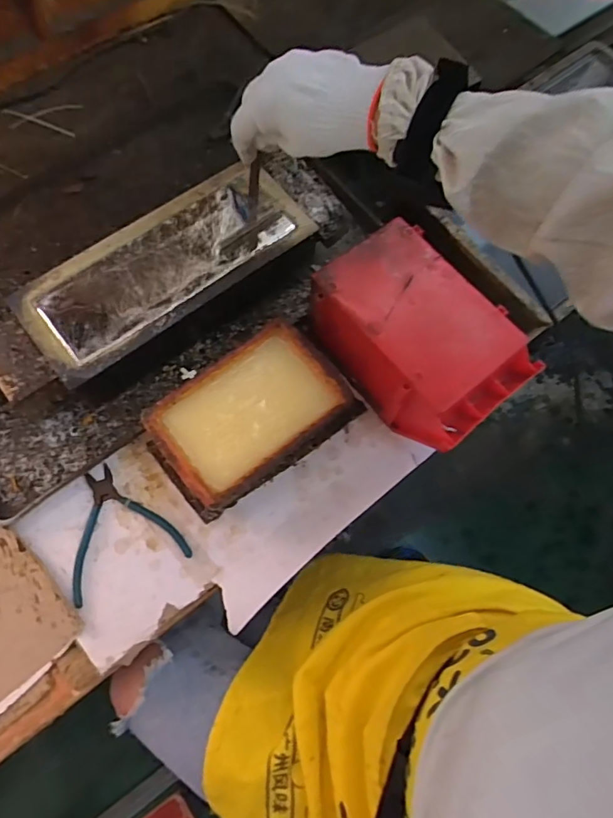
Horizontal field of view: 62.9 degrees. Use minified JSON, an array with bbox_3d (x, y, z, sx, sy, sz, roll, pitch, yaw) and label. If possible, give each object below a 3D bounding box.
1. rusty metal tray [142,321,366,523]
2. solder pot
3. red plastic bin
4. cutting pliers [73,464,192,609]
[{"bbox_3d":[-0.061,0.007,0.579,0.225,0.065,0.140,-39,77,-14],"label":"rusty metal tray"},{"bbox_3d":[-0.159,-0.157,0.614,0.337,0.086,0.141,-39,77,-14],"label":"solder pot"},{"bbox_3d":[0.127,-0.078,0.587,0.148,0.123,0.231,-37,77,-14],"label":"red plastic bin"},{"bbox_3d":[-0.211,0.127,0.557,0.125,0.006,0.132,-23,74,-10],"label":"cutting pliers"}]

